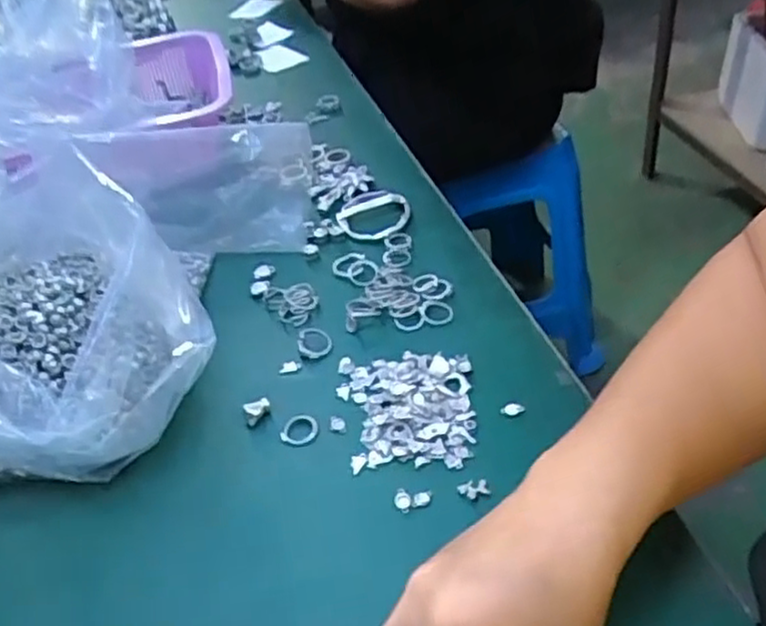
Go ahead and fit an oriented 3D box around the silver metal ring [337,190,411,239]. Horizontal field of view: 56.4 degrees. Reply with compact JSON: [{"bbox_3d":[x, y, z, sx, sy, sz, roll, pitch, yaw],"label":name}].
[{"bbox_3d":[-0.008,-0.081,0.585,0.058,0.013,0.065,-11,40,-4],"label":"silver metal ring"}]

